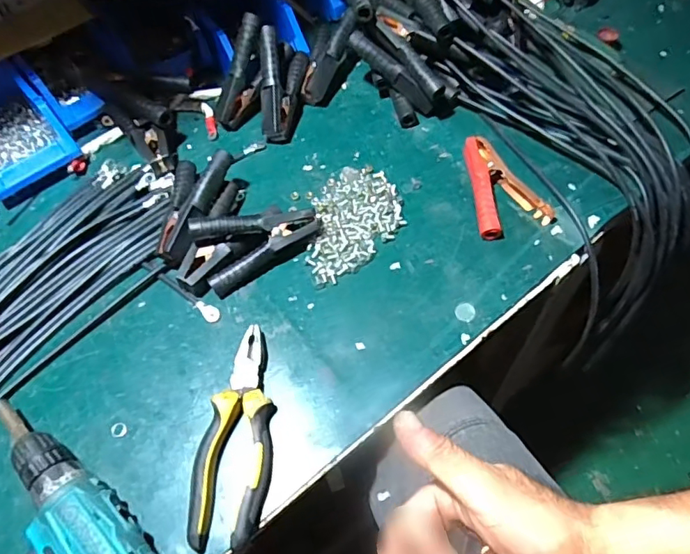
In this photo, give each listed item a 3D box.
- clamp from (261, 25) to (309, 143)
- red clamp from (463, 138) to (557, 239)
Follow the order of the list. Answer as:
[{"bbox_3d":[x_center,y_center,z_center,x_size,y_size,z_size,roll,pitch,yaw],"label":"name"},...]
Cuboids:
[{"bbox_3d":[-0.082,-0.246,0.683,0.055,0.061,0.139,1,84,0],"label":"clamp"},{"bbox_3d":[0.177,-0.111,0.614,0.087,0.023,0.134,-18,60,-8],"label":"red clamp"}]

